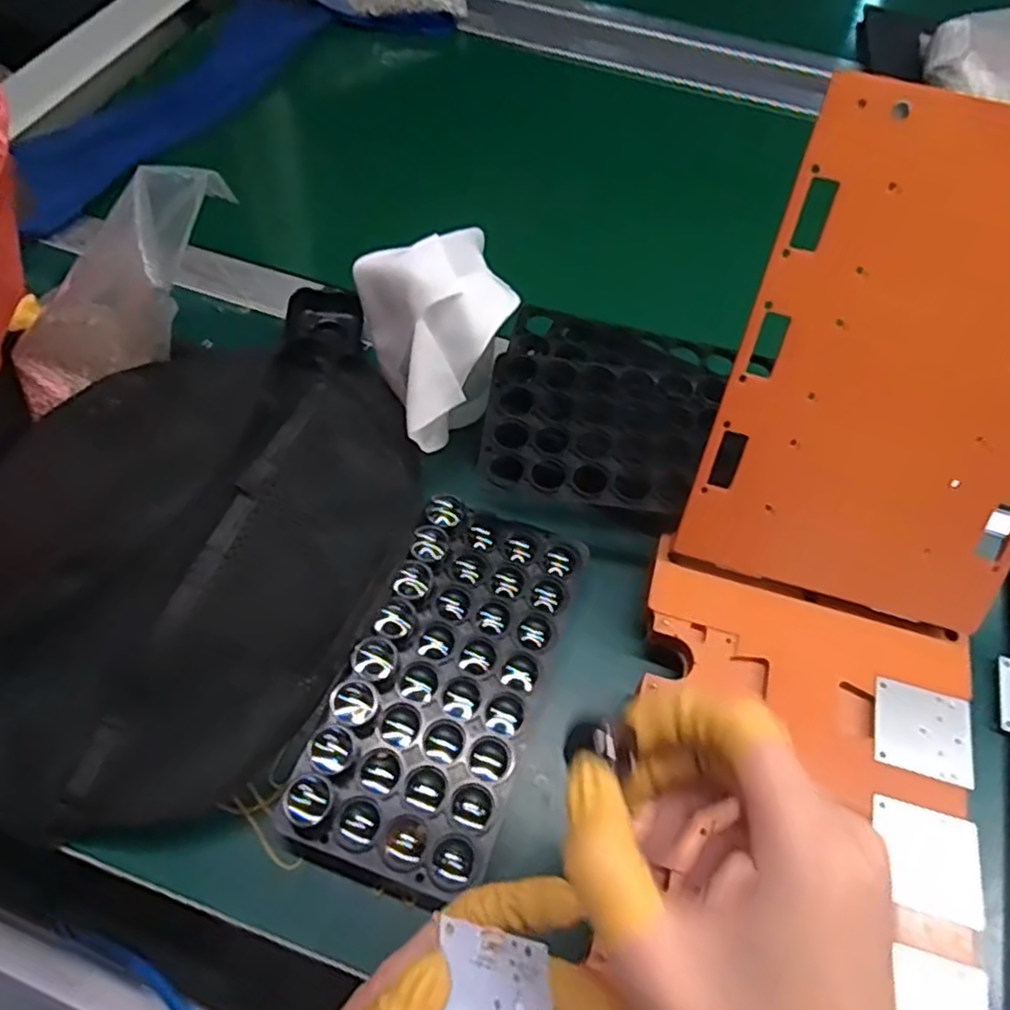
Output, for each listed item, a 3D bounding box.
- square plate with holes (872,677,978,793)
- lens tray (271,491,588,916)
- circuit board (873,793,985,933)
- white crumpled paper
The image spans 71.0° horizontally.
[{"bbox_3d":[0.210,0.113,0.355,0.047,0.004,0.044,17,59,6],"label":"square plate with holes"},{"bbox_3d":[-0.029,0.086,0.365,0.094,0.022,0.194,19,61,7],"label":"lens tray"},{"bbox_3d":[0.194,0.163,0.325,0.047,0.004,0.045,14,61,9],"label":"circuit board"},{"bbox_3d":[-0.038,-0.098,0.428,0.084,0.104,0.101,-12,60,-11],"label":"white crumpled paper"}]

